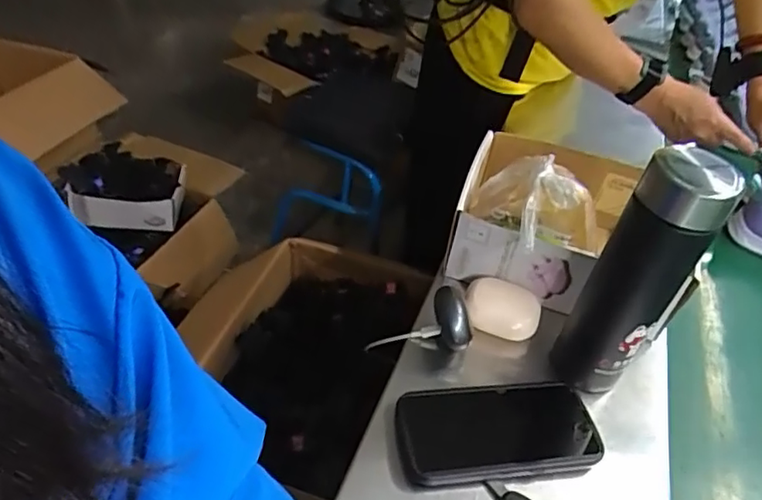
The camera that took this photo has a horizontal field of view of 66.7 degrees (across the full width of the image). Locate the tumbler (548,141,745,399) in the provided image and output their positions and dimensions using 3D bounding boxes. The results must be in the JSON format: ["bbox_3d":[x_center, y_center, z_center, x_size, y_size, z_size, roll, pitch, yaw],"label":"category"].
[{"bbox_3d":[0.207,0.022,0.468,0.068,0.226,0.064,28,46,24],"label":"tumbler"}]

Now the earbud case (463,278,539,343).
[{"bbox_3d":[0.119,0.056,0.567,0.070,0.027,0.054,11,41,7],"label":"earbud case"}]

